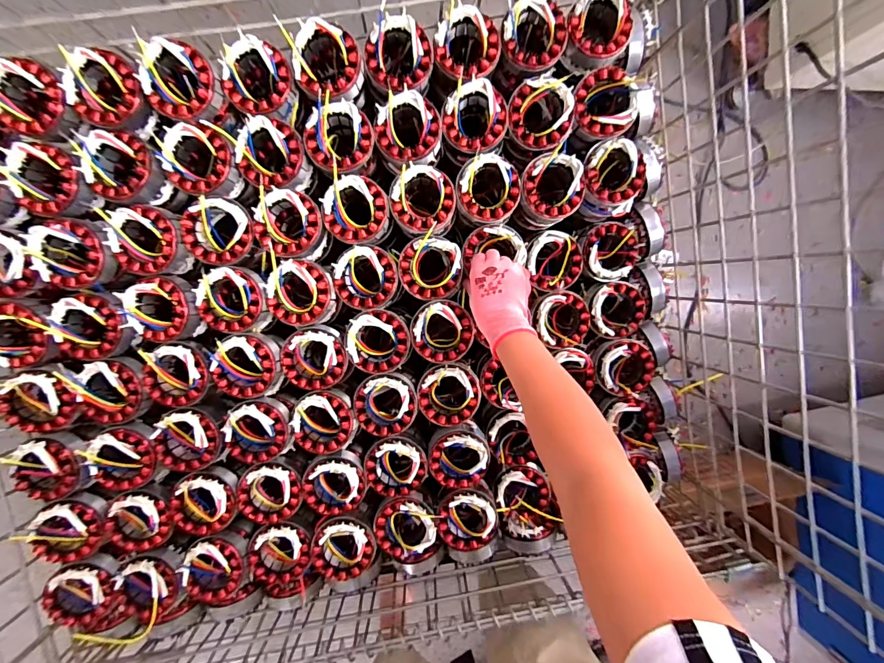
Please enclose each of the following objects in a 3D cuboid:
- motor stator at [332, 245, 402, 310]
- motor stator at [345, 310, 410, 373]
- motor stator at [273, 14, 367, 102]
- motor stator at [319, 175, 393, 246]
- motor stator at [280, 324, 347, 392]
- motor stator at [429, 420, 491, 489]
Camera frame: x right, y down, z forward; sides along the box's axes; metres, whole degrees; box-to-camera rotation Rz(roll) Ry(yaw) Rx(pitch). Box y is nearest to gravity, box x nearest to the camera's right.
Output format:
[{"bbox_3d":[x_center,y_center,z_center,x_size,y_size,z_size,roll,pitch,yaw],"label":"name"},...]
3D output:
[{"bbox_3d":[-0.103,-0.073,0.554,0.086,0.043,0.084,-3,96,-4],"label":"motor stator"},{"bbox_3d":[-0.086,0.013,0.555,0.081,0.048,0.085,0,96,-5],"label":"motor stator"},{"bbox_3d":[-0.144,-0.332,0.524,0.083,0.089,0.091,-11,96,-3],"label":"motor stator"},{"bbox_3d":[-0.113,-0.158,0.540,0.085,0.050,0.083,0,96,-5],"label":"motor stator"},{"bbox_3d":[-0.175,0.038,0.556,0.086,0.050,0.084,0,96,-5],"label":"motor stator"},{"bbox_3d":[0.025,0.179,0.587,0.088,0.071,0.090,0,96,-5],"label":"motor stator"}]

